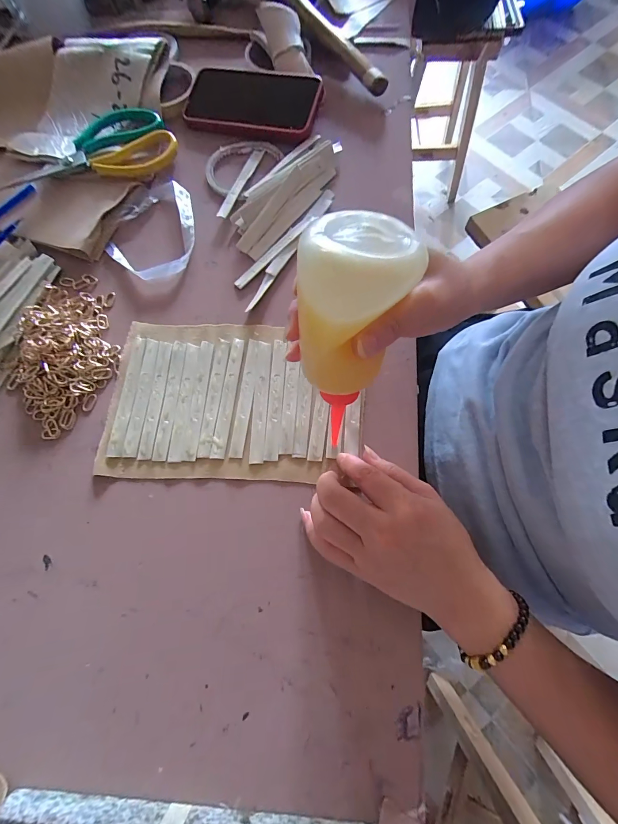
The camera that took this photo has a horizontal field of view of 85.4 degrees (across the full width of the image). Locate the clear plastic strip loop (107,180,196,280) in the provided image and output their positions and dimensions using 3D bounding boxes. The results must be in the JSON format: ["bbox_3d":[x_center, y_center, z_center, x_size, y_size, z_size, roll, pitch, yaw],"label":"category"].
[{"bbox_3d":[-0.165,-0.201,0.366,0.096,0.010,0.121,18,74,8],"label":"clear plastic strip loop"}]

